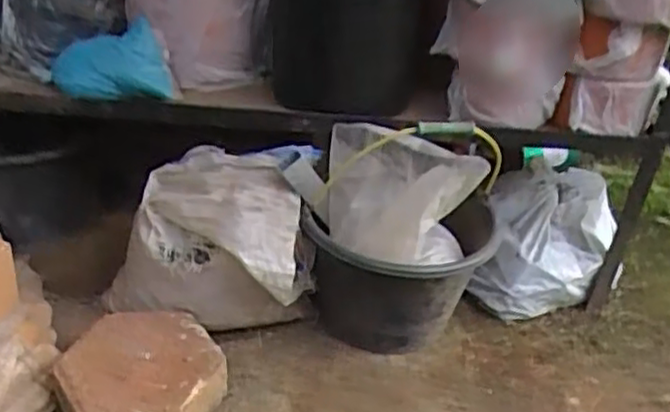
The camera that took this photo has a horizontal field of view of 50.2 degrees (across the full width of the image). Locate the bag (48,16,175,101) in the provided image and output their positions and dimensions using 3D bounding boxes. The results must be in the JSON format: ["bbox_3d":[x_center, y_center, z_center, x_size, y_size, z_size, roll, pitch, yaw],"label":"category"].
[{"bbox_3d":[-0.297,-0.191,0.949,0.141,0.073,0.096,-9,35,-22],"label":"bag"}]

